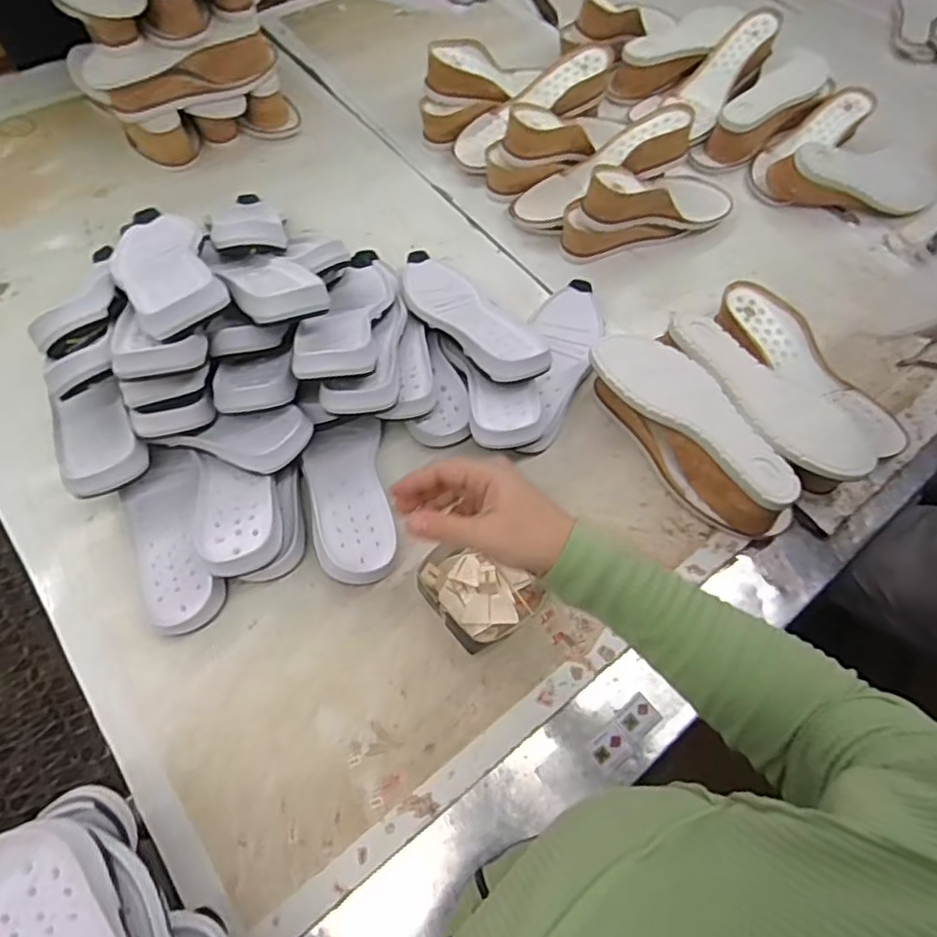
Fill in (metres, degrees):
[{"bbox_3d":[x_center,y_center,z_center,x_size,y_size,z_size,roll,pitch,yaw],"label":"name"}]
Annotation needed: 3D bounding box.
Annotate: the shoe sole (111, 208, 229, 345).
[{"bbox_3d":[-0.299,-0.200,0.619,0.086,0.032,0.242,-25,46,-16],"label":"shoe sole"}]

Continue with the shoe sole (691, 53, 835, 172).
[{"bbox_3d":[0.436,-0.532,0.947,0.248,0.055,0.073,-39,70,2],"label":"shoe sole"}]

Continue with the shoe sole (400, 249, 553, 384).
[{"bbox_3d":[-0.007,-0.180,0.721,0.091,0.032,0.264,-25,49,-16],"label":"shoe sole"}]

